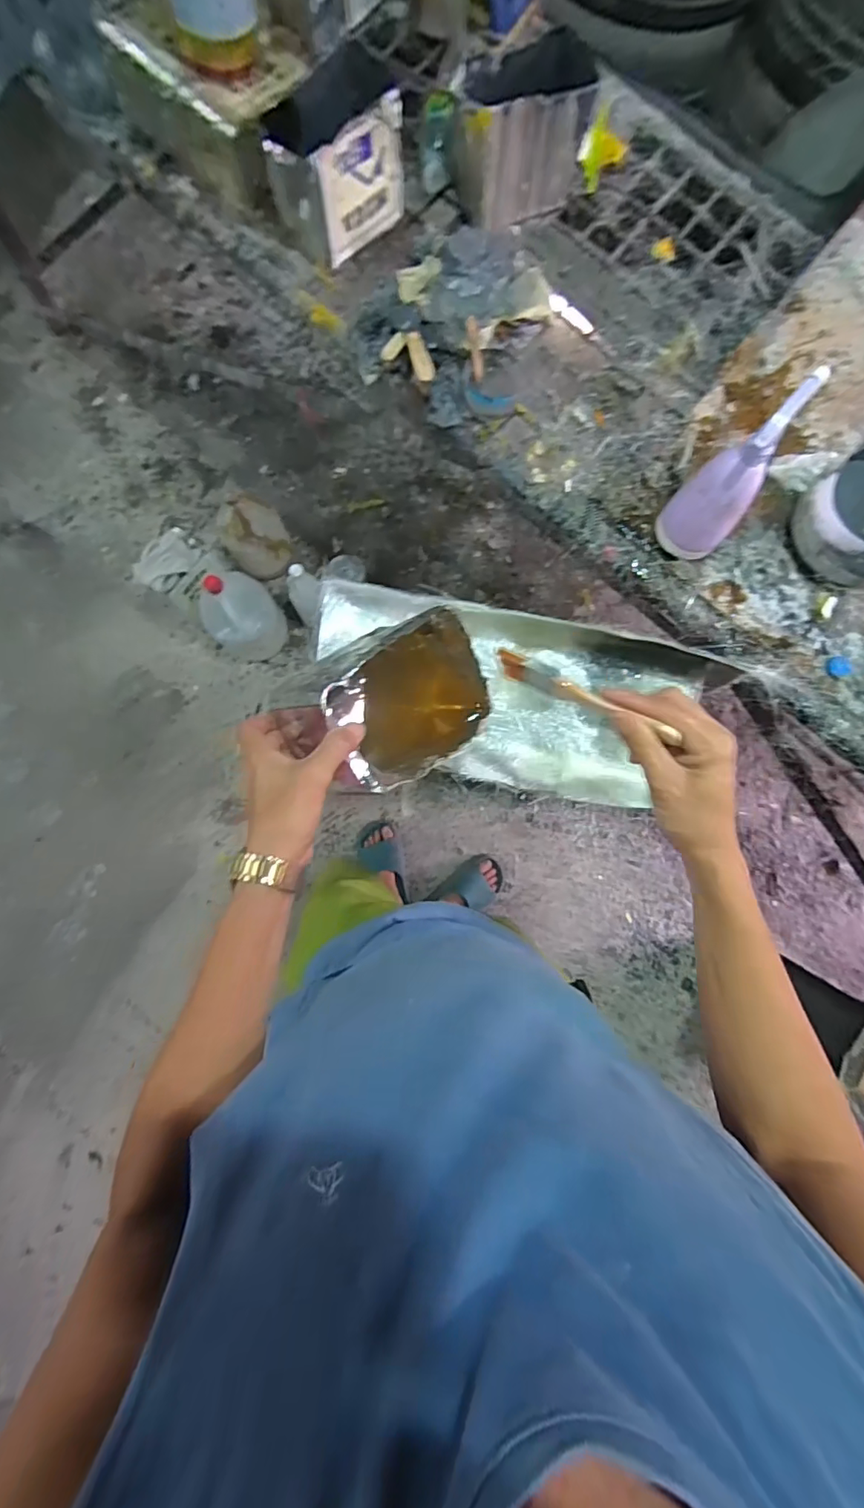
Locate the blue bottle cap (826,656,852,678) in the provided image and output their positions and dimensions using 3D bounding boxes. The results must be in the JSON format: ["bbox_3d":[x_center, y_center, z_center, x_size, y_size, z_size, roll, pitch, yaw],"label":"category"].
[{"bbox_3d":[0.543,-0.116,0.708,0.030,0.008,0.027,-10,84,-2],"label":"blue bottle cap"}]

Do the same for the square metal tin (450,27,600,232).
[{"bbox_3d":[0.116,-0.828,0.718,0.175,0.126,0.098,-14,84,-2],"label":"square metal tin"}]

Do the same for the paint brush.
[{"bbox_3d":[0.114,-0.044,0.406,0.149,0.026,0.011,32,84,26],"label":"paint brush"}]

